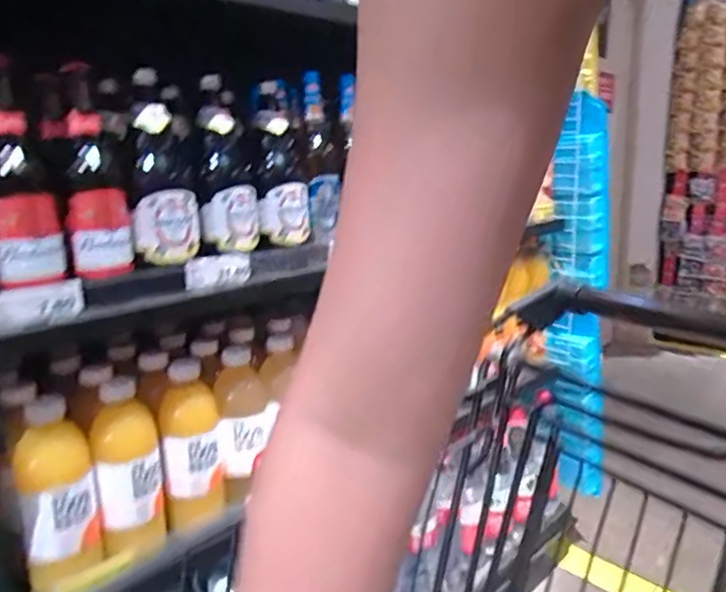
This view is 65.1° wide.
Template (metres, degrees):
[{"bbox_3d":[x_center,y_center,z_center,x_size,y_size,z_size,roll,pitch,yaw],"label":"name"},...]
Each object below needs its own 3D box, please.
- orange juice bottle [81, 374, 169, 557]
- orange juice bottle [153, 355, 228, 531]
[{"bbox_3d":[-0.301,0.219,0.730,0.082,0.210,0.078,-8,15,-24],"label":"orange juice bottle"},{"bbox_3d":[-0.239,0.202,0.791,0.074,0.220,0.084,-6,14,-15],"label":"orange juice bottle"}]

